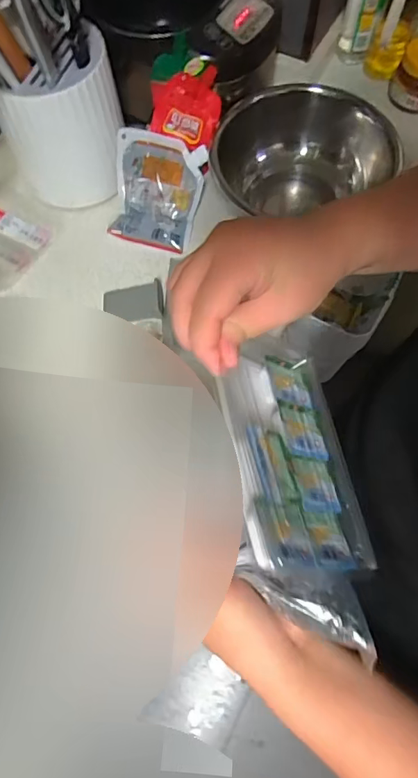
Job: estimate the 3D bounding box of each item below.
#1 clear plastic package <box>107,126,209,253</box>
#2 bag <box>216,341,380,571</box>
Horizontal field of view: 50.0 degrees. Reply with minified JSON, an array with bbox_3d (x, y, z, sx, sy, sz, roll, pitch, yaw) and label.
[{"bbox_3d":[-0.085,-0.316,0.720,0.134,0.035,0.164,17,105,5],"label":"clear plastic package"},{"bbox_3d":[0.052,0.039,0.297,0.019,0.111,0.152,-33,52,36],"label":"bag"}]

